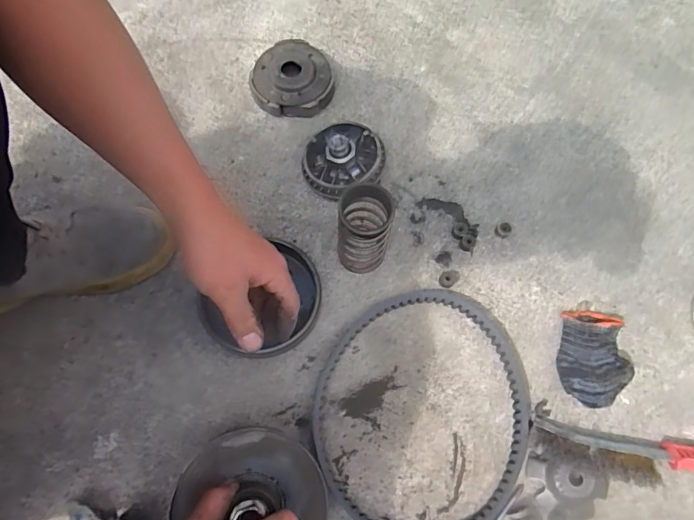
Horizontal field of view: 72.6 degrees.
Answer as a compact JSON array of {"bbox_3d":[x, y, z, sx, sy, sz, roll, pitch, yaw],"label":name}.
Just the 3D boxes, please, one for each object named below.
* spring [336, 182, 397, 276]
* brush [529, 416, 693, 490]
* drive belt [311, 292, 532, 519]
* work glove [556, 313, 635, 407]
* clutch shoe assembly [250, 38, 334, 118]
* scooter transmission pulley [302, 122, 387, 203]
[{"bbox_3d":[0.019,-0.031,0.535,0.056,0.119,0.061,0,69,0],"label":"spring"},{"bbox_3d":[0.315,0.207,0.490,0.235,0.042,0.055,9,69,3],"label":"brush"},{"bbox_3d":[0.084,0.158,0.517,0.232,0.021,0.268,12,69,4],"label":"drive belt"},{"bbox_3d":[0.278,0.110,0.528,0.077,0.038,0.112,19,70,7],"label":"work glove"},{"bbox_3d":[-0.077,-0.254,0.657,0.111,0.033,0.108,0,69,0],"label":"clutch shoe assembly"},{"bbox_3d":[-0.006,-0.136,0.609,0.101,0.050,0.093,0,69,0],"label":"scooter transmission pulley"}]

